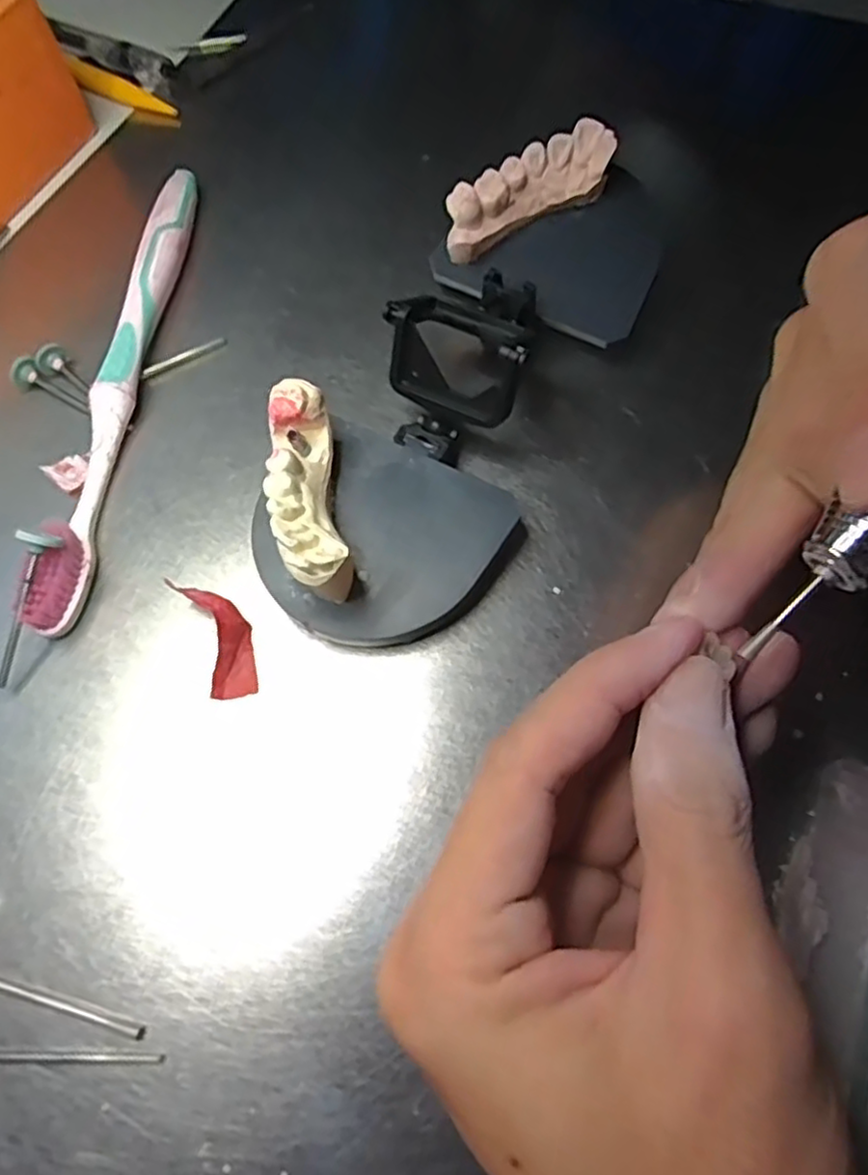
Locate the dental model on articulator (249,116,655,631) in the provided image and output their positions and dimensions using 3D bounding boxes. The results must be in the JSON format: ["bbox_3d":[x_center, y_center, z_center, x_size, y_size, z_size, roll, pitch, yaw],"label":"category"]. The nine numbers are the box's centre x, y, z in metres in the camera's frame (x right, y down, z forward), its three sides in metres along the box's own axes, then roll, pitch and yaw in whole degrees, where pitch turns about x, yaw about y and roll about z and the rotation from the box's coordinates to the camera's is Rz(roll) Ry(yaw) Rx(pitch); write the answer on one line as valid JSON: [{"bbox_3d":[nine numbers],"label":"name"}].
[{"bbox_3d":[0.011,-0.063,0.200,0.066,0.039,0.172,27,70,12],"label":"dental model on articulator"}]

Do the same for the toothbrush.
[{"bbox_3d":[-0.100,-0.071,0.219,0.012,0.017,0.180,3,67,3],"label":"toothbrush"}]

